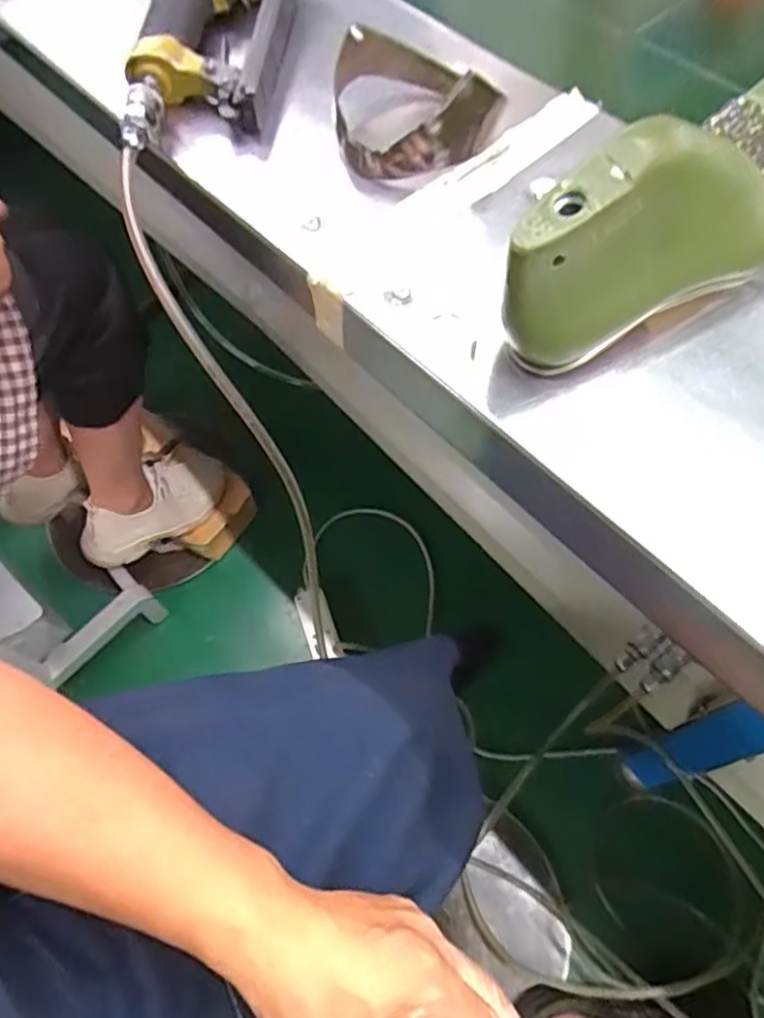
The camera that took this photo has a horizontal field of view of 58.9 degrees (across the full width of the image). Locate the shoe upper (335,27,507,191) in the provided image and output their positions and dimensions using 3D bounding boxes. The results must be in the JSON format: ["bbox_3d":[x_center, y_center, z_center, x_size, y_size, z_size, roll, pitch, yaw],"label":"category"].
[{"bbox_3d":[0.019,-0.269,0.451,0.101,0.074,0.113,-8,63,-1],"label":"shoe upper"}]

